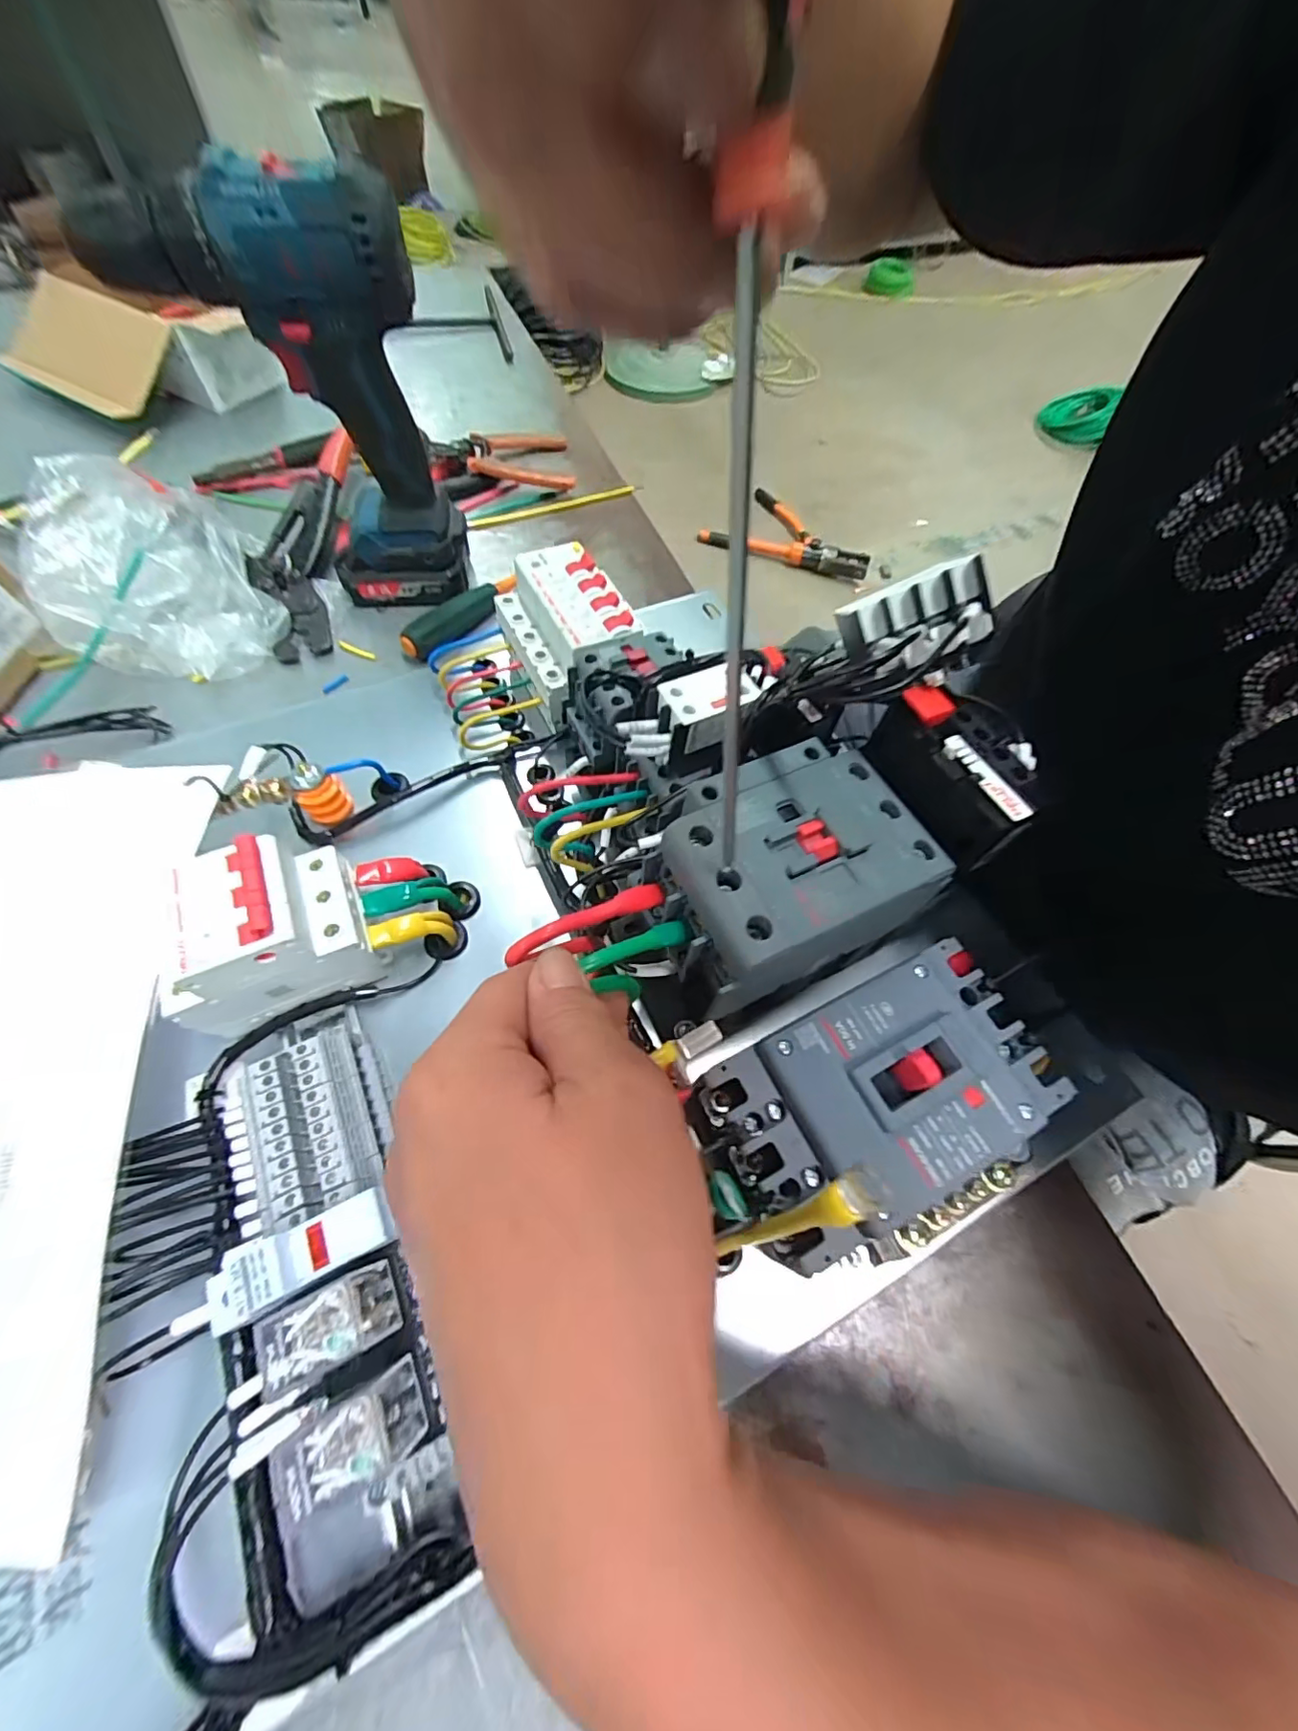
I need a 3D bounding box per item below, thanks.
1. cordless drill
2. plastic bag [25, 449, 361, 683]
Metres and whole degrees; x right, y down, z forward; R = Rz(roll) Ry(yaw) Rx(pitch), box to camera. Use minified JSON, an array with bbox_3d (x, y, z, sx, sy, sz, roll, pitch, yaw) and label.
[{"bbox_3d":[-0.203,-0.278,0.357,0.146,0.209,0.069,12,61,2],"label":"cordless drill"},{"bbox_3d":[-0.343,-0.214,0.391,0.185,0.080,0.150,34,64,14],"label":"plastic bag"}]

